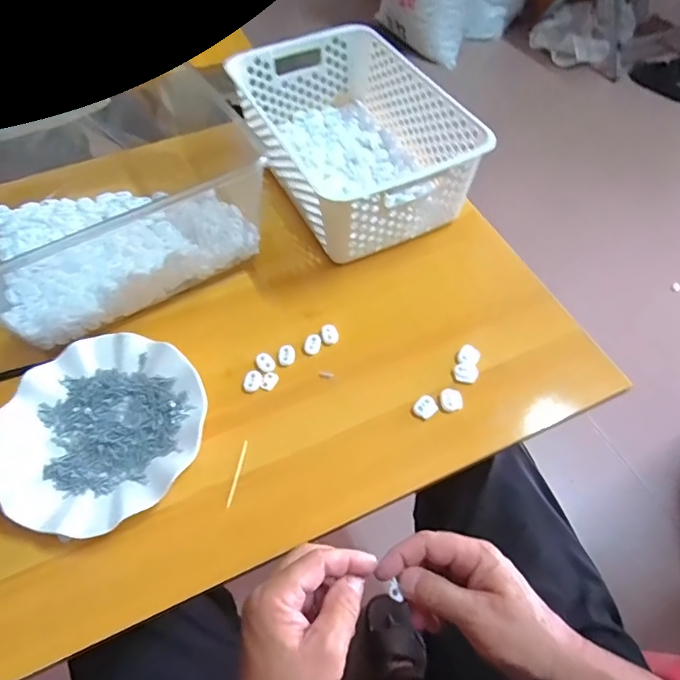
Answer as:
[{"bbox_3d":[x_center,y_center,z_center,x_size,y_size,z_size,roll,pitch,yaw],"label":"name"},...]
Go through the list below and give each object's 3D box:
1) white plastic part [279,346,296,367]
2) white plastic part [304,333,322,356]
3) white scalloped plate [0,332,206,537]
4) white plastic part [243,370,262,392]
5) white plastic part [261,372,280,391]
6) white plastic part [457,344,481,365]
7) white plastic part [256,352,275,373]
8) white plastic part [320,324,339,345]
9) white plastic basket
[{"bbox_3d":[-0.054,0.015,0.490,0.017,0.004,0.024,-5,56,-3],"label":"white plastic part"},{"bbox_3d":[-0.028,0.004,0.497,0.017,0.004,0.025,7,57,5],"label":"white plastic part"},{"bbox_3d":[-0.216,0.078,0.437,0.176,0.022,0.178,0,56,0],"label":"white scalloped plate"},{"bbox_3d":[-0.086,0.040,0.474,0.017,0.004,0.023,7,57,5],"label":"white plastic part"},{"bbox_3d":[-0.070,0.041,0.477,0.014,0.004,0.019,16,58,11],"label":"white plastic part"},{"bbox_3d":[0.131,0.016,0.485,0.021,0.007,0.020,0,56,0],"label":"white plastic part"},{"bbox_3d":[-0.075,0.022,0.485,0.016,0.004,0.023,-25,60,-15],"label":"white plastic part"},{"bbox_3d":[-0.011,-0.006,0.504,0.018,0.006,0.022,-8,57,-5],"label":"white plastic part"},{"bbox_3d":[0.018,-0.249,0.598,0.195,0.113,0.296,-23,59,-14],"label":"white plastic basket"}]

